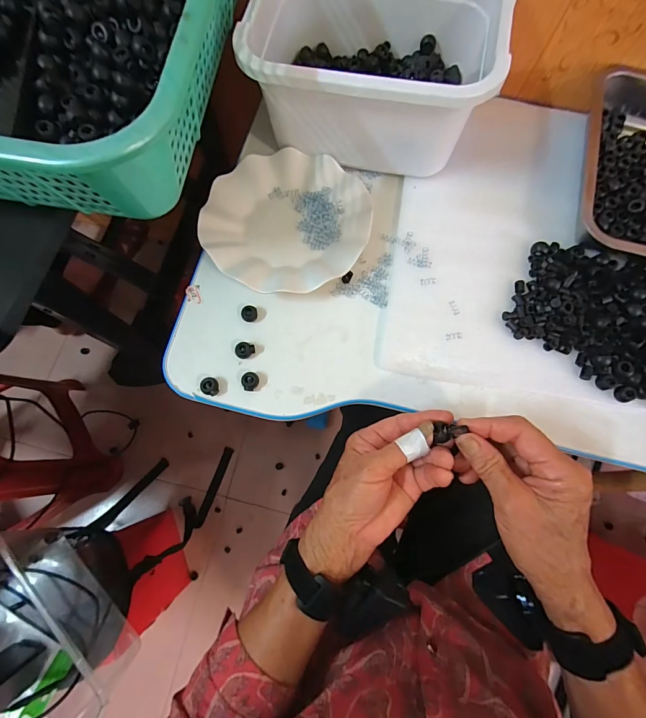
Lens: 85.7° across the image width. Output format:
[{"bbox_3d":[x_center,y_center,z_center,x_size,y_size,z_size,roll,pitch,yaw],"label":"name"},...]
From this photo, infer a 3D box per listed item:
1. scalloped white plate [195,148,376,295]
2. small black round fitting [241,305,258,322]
[{"bbox_3d":[-0.042,-0.157,0.391,0.180,0.025,0.176,0,76,-1],"label":"scalloped white plate"},{"bbox_3d":[-0.080,-0.049,0.378,0.016,0.012,0.016,0,76,-1],"label":"small black round fitting"}]

